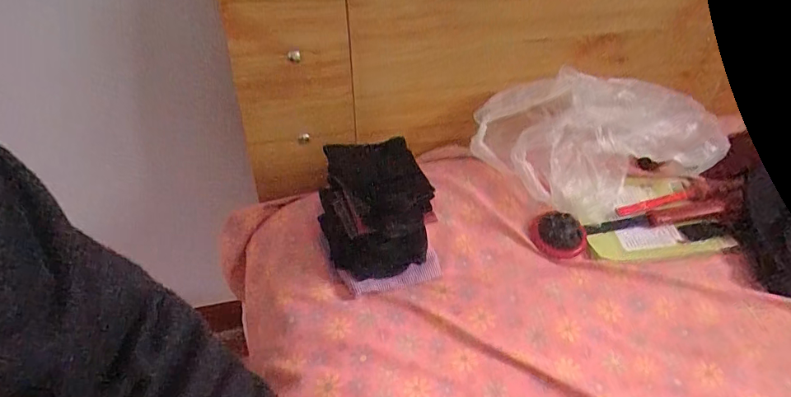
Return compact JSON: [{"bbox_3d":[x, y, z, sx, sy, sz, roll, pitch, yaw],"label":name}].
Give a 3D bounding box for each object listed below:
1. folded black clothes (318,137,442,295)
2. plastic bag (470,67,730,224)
[{"bbox_3d":[-0.025,0.023,0.593,0.132,0.174,0.131,-8,42,-11],"label":"folded black clothes"},{"bbox_3d":[0.280,-0.073,0.639,0.330,0.186,0.119,-10,43,-13],"label":"plastic bag"}]

